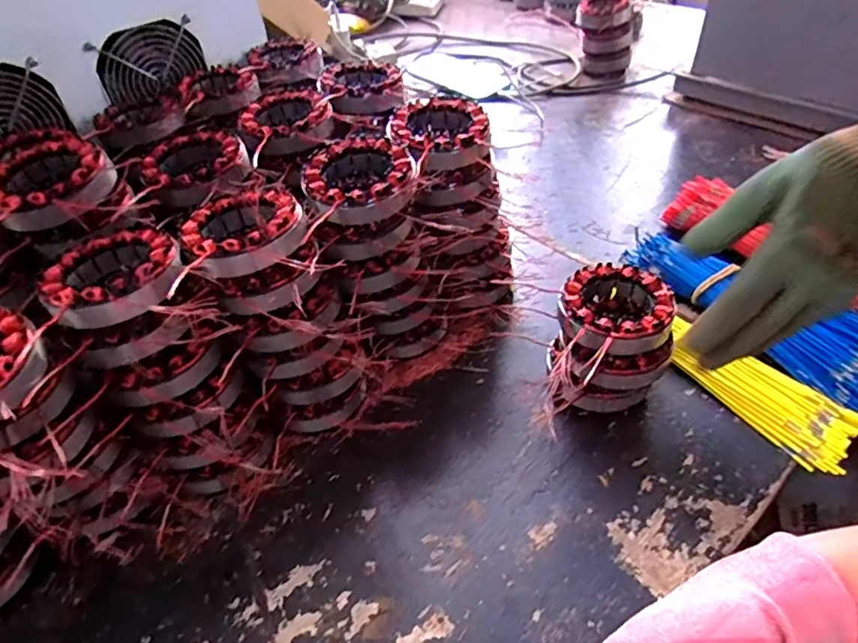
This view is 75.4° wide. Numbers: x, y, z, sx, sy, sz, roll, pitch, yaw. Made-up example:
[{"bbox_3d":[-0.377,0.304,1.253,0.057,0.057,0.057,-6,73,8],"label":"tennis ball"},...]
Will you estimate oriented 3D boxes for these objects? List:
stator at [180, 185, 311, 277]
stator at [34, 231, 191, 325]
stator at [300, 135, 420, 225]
[{"bbox_3d":[-0.133,-0.067,0.402,0.080,0.026,0.091,-26,47,-22],"label":"stator"},{"bbox_3d":[-0.208,-0.029,0.373,0.083,0.032,0.086,-2,43,2],"label":"stator"},{"bbox_3d":[-0.054,-0.112,0.437,0.087,0.027,0.082,-7,43,-3],"label":"stator"}]

